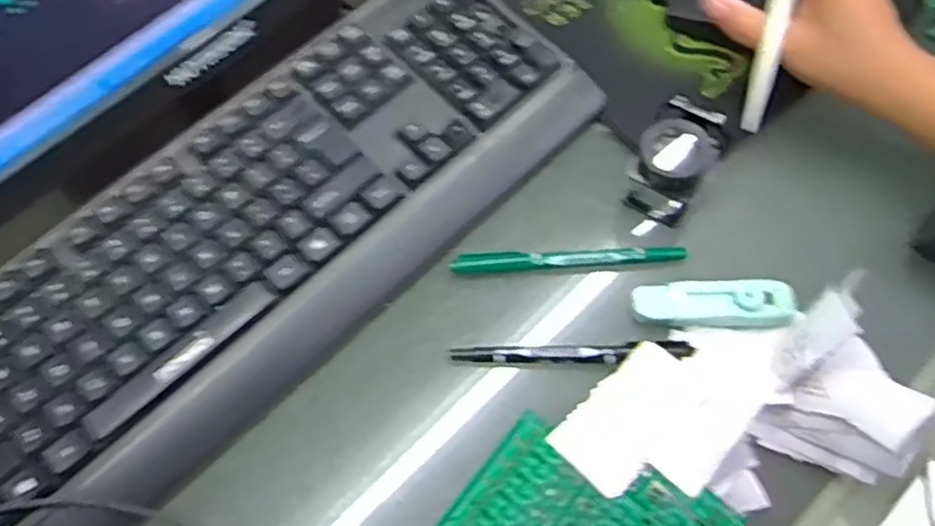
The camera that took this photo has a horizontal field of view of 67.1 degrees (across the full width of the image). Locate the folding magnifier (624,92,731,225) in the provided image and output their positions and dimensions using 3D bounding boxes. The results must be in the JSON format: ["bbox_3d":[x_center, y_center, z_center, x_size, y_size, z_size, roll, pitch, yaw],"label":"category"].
[{"bbox_3d":[0.121,-0.059,0.418,0.045,0.060,0.052,33,70,16],"label":"folding magnifier"}]

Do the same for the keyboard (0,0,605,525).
[{"bbox_3d":[-0.114,-0.019,0.417,0.425,0.037,0.160,-41,70,-15],"label":"keyboard"}]

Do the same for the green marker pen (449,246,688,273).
[{"bbox_3d":[0.060,-0.002,0.415,0.136,0.007,0.011,-3,65,1],"label":"green marker pen"}]

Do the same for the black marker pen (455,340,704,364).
[{"bbox_3d":[0.059,0.052,0.395,0.133,0.009,0.014,-3,65,1],"label":"black marker pen"}]

